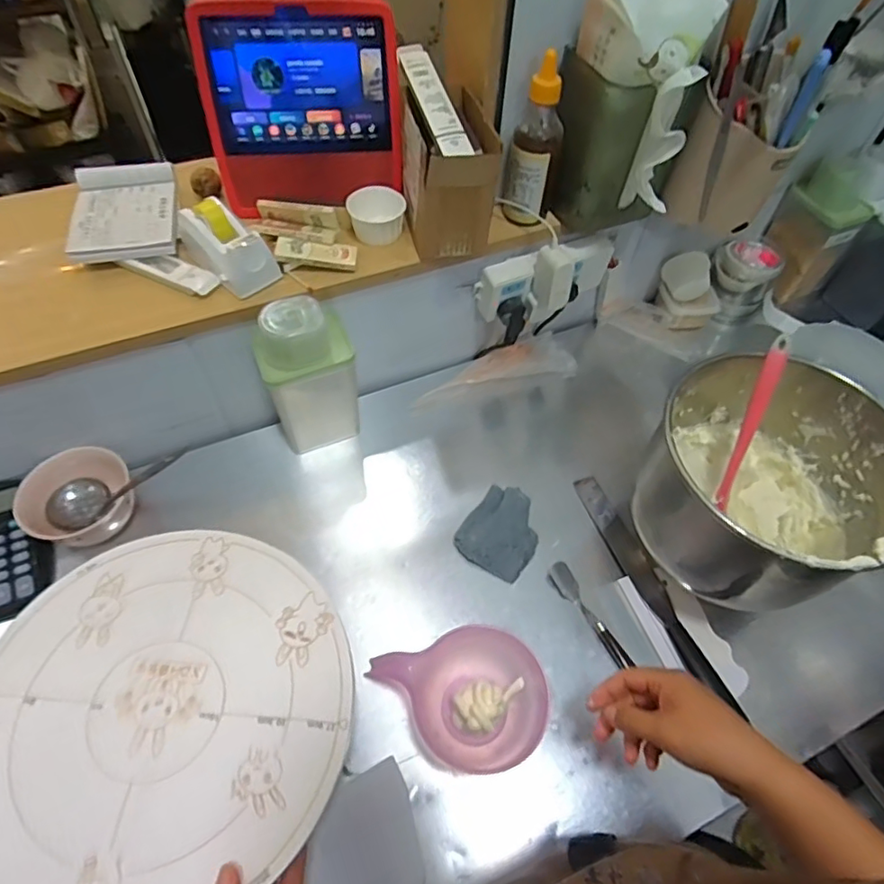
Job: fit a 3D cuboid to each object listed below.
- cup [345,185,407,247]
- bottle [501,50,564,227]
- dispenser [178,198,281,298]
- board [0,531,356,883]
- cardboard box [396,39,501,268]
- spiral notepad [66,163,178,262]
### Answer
[{"bbox_3d":[-0.074,-0.256,0.641,0.066,0.042,0.052,-2,57,-4],"label":"cup"},{"bbox_3d":[0.103,-0.328,0.632,0.057,0.160,0.059,11,57,5],"label":"bottle"},{"bbox_3d":[-0.226,-0.209,0.598,0.060,0.054,0.103,-35,65,-23],"label":"dispenser"},{"bbox_3d":[-0.218,0.205,0.431,0.286,0.008,0.276,1,57,-2],"label":"board"},{"bbox_3d":[0.003,-0.326,0.643,0.089,0.142,0.179,-6,57,-6],"label":"cardboard box"},{"bbox_3d":[-0.360,-0.266,0.642,0.106,0.017,0.160,-11,58,-10],"label":"spiral notepad"}]

